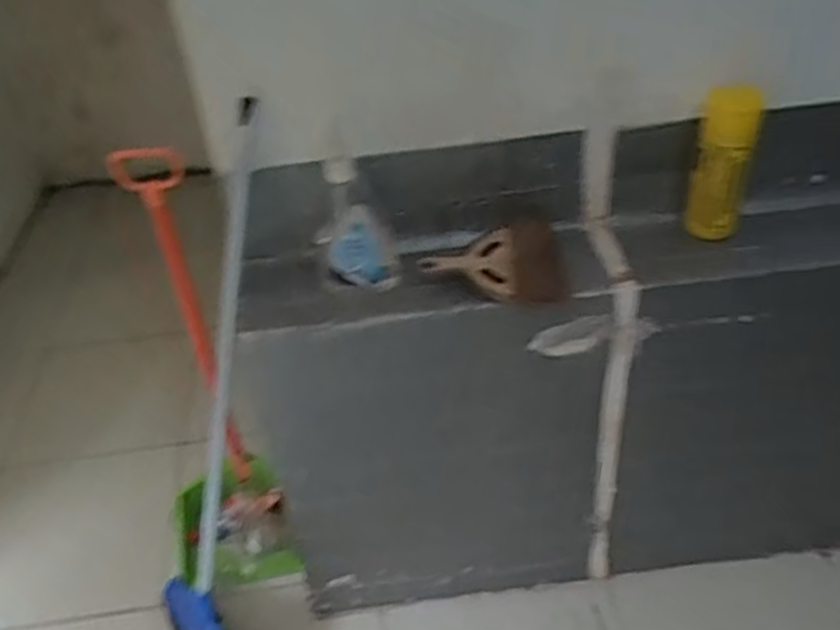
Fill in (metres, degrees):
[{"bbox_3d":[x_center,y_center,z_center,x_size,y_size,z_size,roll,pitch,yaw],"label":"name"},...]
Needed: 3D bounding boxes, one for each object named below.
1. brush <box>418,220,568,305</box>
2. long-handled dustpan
[{"bbox_3d":[0.096,-0.066,1.006,0.188,0.059,0.132,-7,39,-3],"label":"brush"},{"bbox_3d":[-0.375,0.128,1.269,0.213,0.744,0.298,-19,41,-16],"label":"long-handled dustpan"}]

